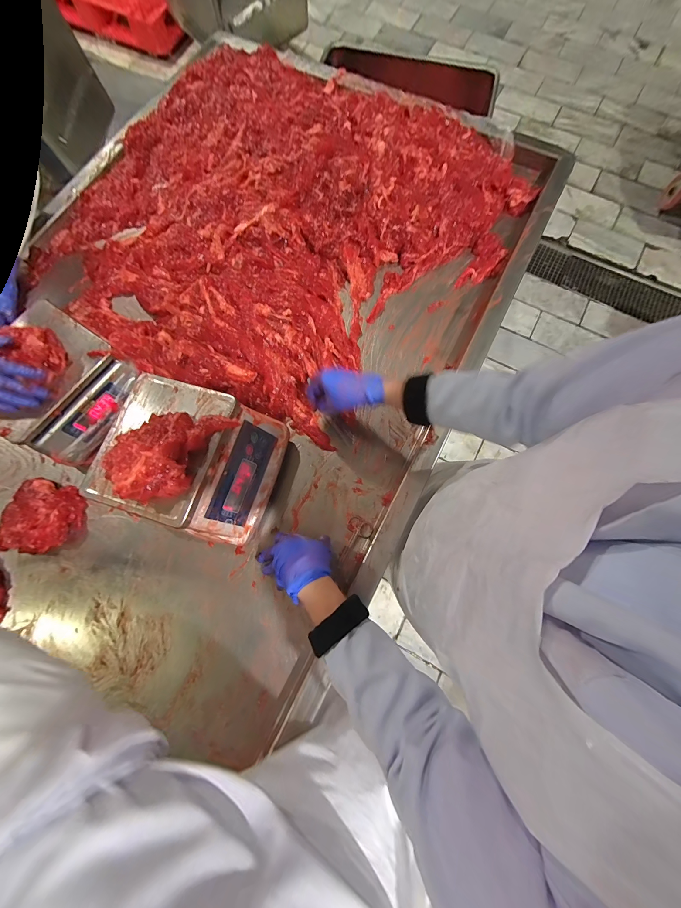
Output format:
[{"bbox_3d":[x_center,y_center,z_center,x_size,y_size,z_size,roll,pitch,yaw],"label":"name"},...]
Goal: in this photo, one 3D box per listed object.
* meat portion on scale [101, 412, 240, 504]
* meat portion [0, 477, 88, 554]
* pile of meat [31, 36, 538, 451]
[{"bbox_3d":[-0.248,-0.010,0.418,0.114,0.042,0.157,28,79,6],"label":"meat portion on scale"},{"bbox_3d":[-0.558,0.115,0.555,0.125,0.042,0.131,0,77,1],"label":"meat portion"},{"bbox_3d":[-0.144,-0.547,0.677,0.880,0.074,0.882,34,80,8],"label":"pile of meat"}]

